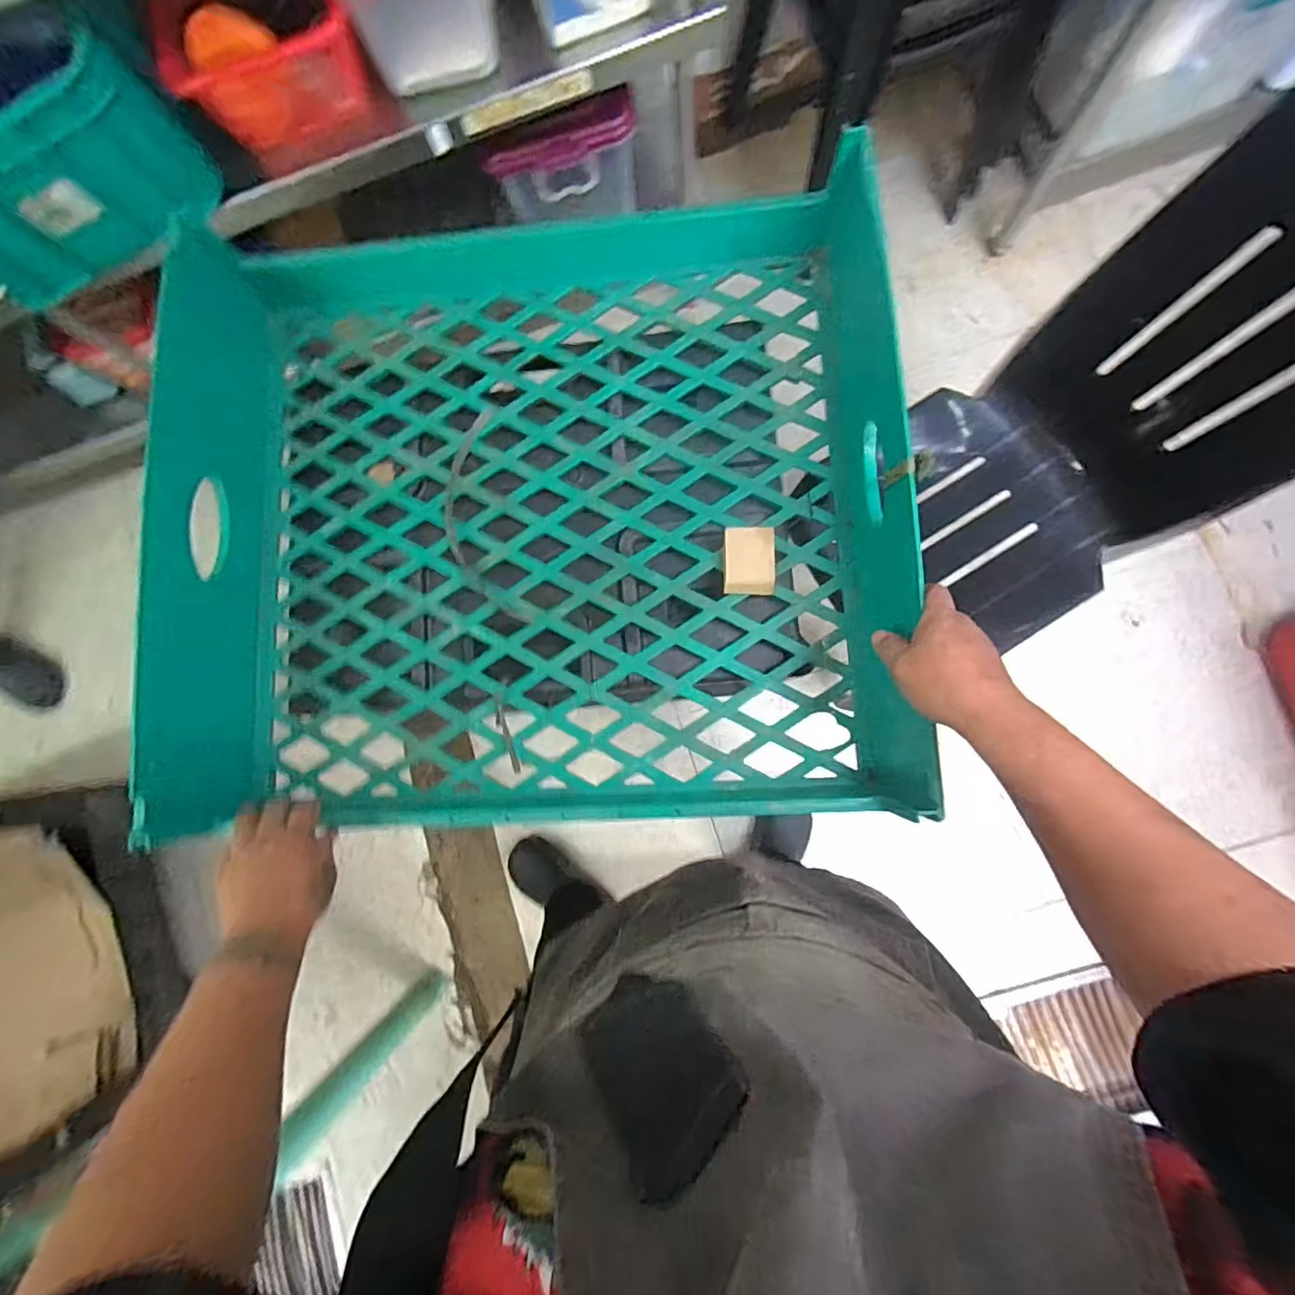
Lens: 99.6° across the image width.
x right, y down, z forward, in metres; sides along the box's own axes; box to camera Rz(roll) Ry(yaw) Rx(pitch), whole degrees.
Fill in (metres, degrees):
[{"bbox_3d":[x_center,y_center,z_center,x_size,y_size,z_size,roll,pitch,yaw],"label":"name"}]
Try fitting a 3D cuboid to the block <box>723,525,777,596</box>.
[{"bbox_3d":[0.113,-0.095,0.611,0.054,0.027,0.072,1,84,6],"label":"block"}]

